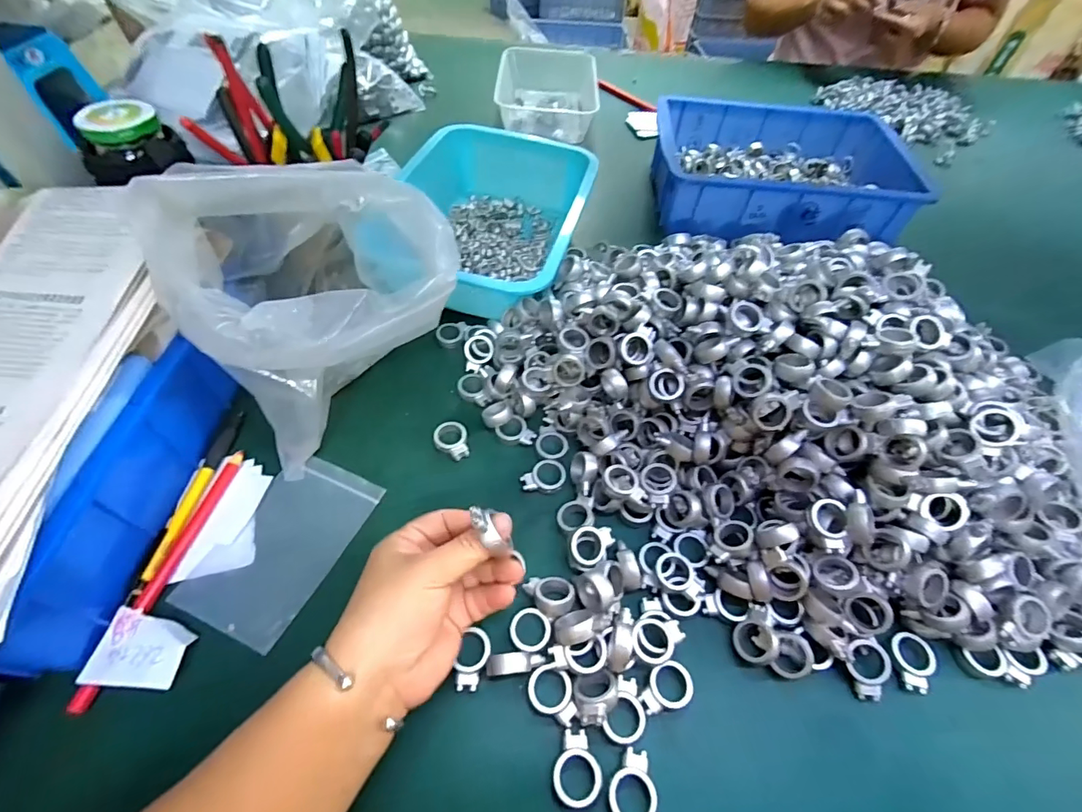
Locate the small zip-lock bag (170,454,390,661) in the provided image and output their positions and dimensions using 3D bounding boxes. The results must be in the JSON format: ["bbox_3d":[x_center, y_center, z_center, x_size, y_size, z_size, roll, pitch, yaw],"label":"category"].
[{"bbox_3d":[-0.177,0.095,0.331,0.078,0.005,0.123,23,55,13],"label":"small zip-lock bag"}]

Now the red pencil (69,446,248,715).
[{"bbox_3d":[-0.247,0.105,0.314,0.011,0.008,0.168,10,53,4],"label":"red pencil"}]

